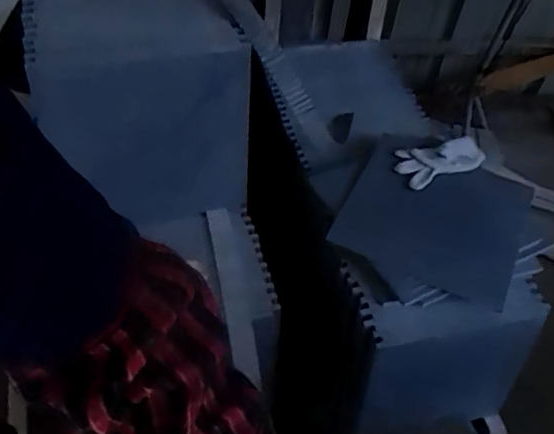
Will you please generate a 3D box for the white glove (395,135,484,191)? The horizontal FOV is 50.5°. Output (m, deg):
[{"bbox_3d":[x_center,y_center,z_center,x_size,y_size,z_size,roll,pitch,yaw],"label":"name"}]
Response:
[{"bbox_3d":[0.306,-0.108,1.105,0.166,0.035,0.090,-15,51,-2],"label":"white glove"}]

